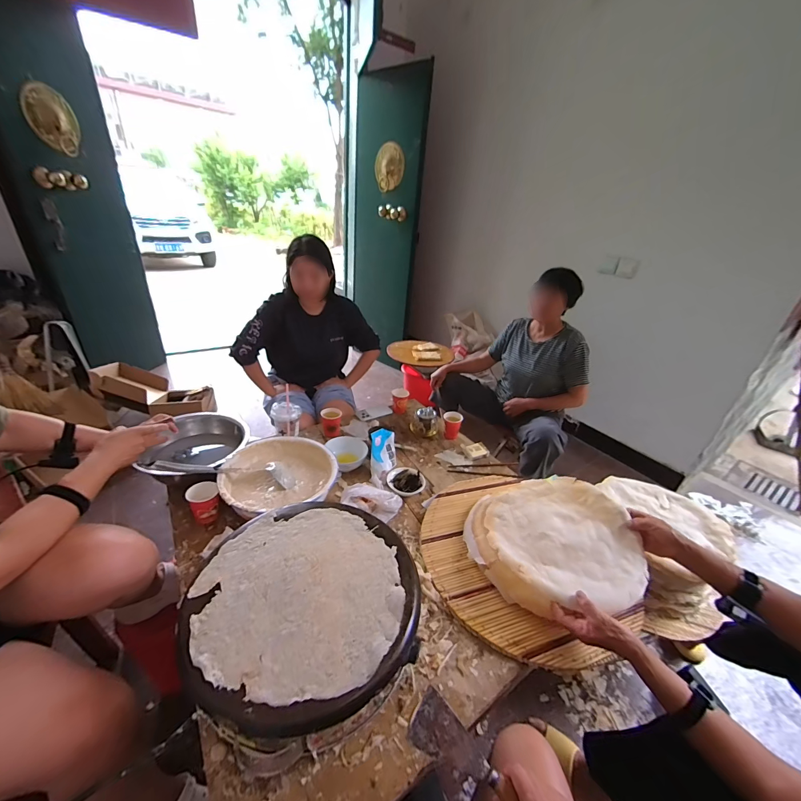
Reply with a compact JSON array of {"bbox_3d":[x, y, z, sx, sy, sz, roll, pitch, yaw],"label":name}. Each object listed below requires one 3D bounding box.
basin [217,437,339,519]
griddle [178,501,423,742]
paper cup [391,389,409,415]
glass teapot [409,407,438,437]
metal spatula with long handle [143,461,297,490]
[{"bbox_3d":[-0.334,0.226,0.956,0.290,0.101,0.317,4,29,-2],"label":"basin"},{"bbox_3d":[-0.163,0.326,0.597,0.365,0.027,0.371,4,29,-2],"label":"griddle"},{"bbox_3d":[-0.003,0.004,1.465,0.068,0.089,0.080,9,29,6],"label":"paper cup"},{"bbox_3d":[0.095,0.080,1.331,0.104,0.095,0.110,8,29,4],"label":"glass teapot"},{"bbox_3d":[-0.457,0.178,0.911,0.343,0.043,0.082,10,26,-20],"label":"metal spatula with long handle"}]

